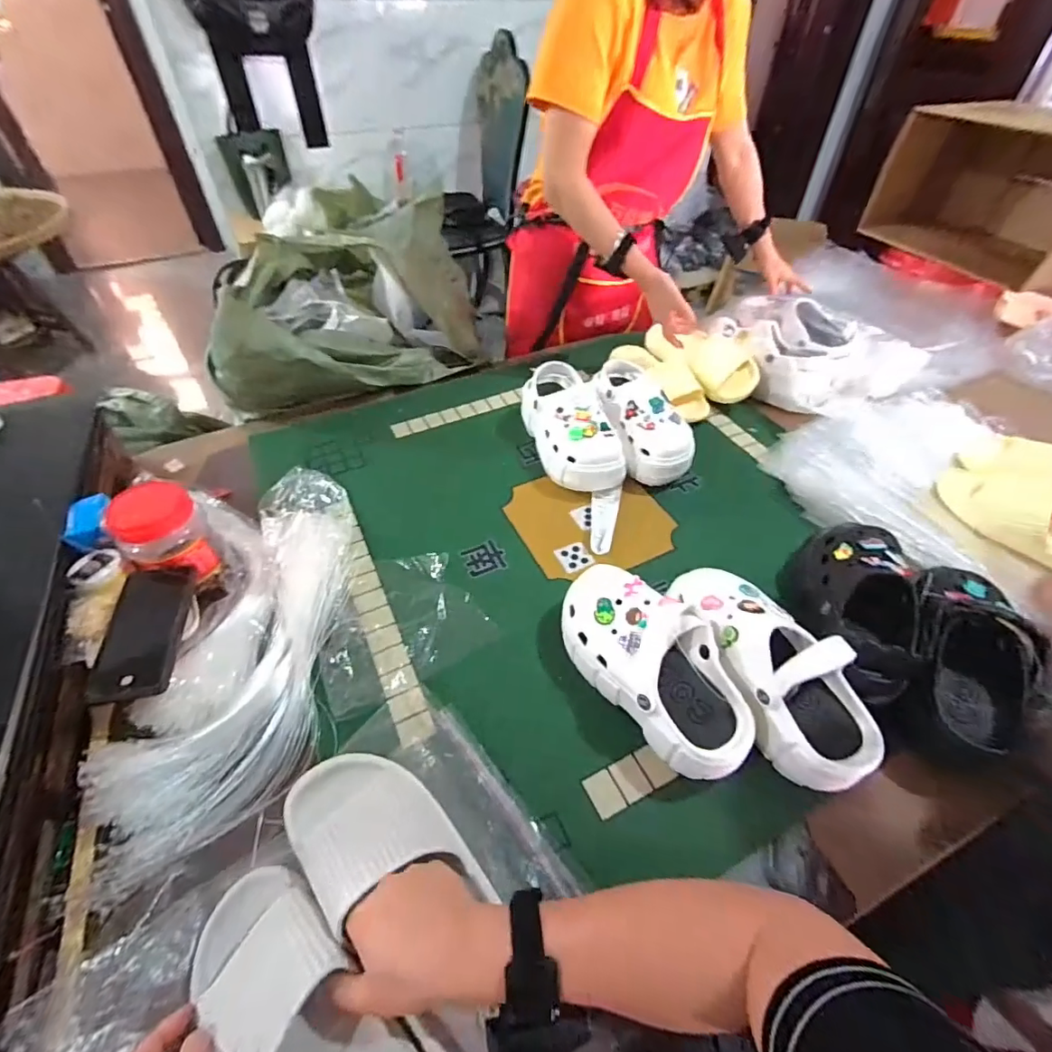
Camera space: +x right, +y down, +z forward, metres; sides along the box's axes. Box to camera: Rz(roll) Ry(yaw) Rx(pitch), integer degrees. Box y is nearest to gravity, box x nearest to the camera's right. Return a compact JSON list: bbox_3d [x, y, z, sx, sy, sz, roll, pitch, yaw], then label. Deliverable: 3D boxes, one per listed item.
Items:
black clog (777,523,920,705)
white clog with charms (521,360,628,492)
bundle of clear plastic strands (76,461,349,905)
[{"bbox_3d":[0.372,0.081,0.588,0.112,0.095,0.218,17,49,15],"label":"black clog"},{"bbox_3d":[0.066,-0.159,0.802,0.103,0.094,0.238,-16,62,-16],"label":"white clog with charms"},{"bbox_3d":[-0.315,0.112,0.611,0.177,0.036,0.528,2,47,1],"label":"bundle of clear plastic strands"}]

